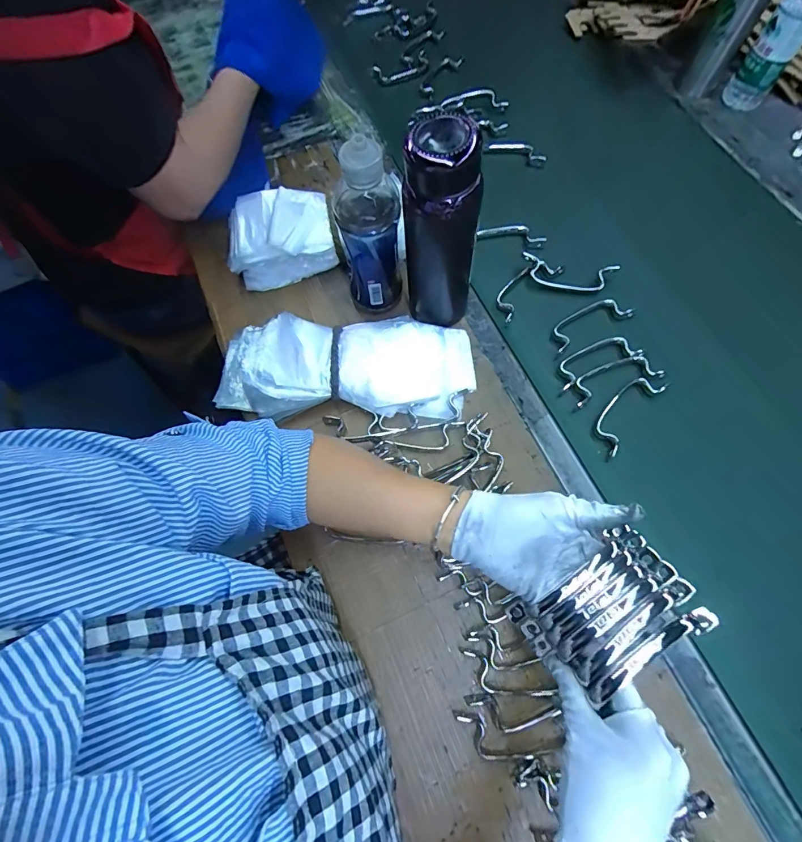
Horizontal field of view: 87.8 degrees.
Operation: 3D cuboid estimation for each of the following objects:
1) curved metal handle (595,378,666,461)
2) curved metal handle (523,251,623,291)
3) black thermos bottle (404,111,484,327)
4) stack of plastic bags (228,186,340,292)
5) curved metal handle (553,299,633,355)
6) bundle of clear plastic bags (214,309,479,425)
[{"bbox_3d":[0.269,-0.011,0.500,0.040,0.016,0.118,39,75,15],"label":"curved metal handle"},{"bbox_3d":[0.228,-0.200,0.570,0.125,0.017,0.040,13,69,7],"label":"curved metal handle"},{"bbox_3d":[0.044,-0.195,0.460,0.063,0.239,0.067,-35,71,-11],"label":"black thermos bottle"},{"bbox_3d":[-0.165,-0.251,0.577,0.142,0.083,0.098,-6,68,0],"label":"stack of plastic bags"},{"bbox_3d":[0.245,-0.130,0.549,0.120,0.014,0.041,-28,70,-9],"label":"curved metal handle"},{"bbox_3d":[-0.074,-0.070,0.519,0.322,0.058,0.120,0,68,2],"label":"bundle of clear plastic bags"}]

